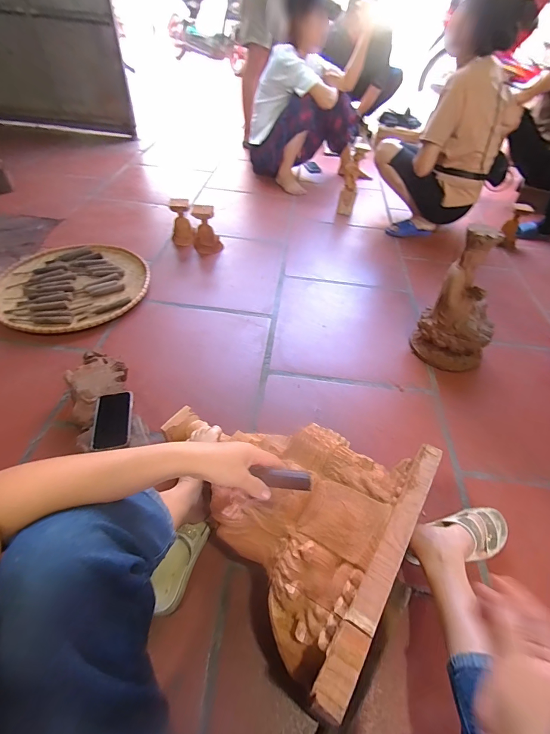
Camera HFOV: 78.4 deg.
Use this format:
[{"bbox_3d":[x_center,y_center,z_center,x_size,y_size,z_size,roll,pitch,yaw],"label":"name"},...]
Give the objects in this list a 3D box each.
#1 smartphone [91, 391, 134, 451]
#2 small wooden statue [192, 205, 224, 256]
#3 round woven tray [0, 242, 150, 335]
[{"bbox_3d":[-0.367,0.118,0.762,0.081,0.016,0.142,-6,50,-10],"label":"smartphone"},{"bbox_3d":[-0.275,-0.555,1.390,0.117,0.192,0.085,-12,51,-14],"label":"small wooden statue"},{"bbox_3d":[-0.744,-0.322,1.231,0.496,0.033,0.548,-35,60,-30],"label":"round woven tray"}]

